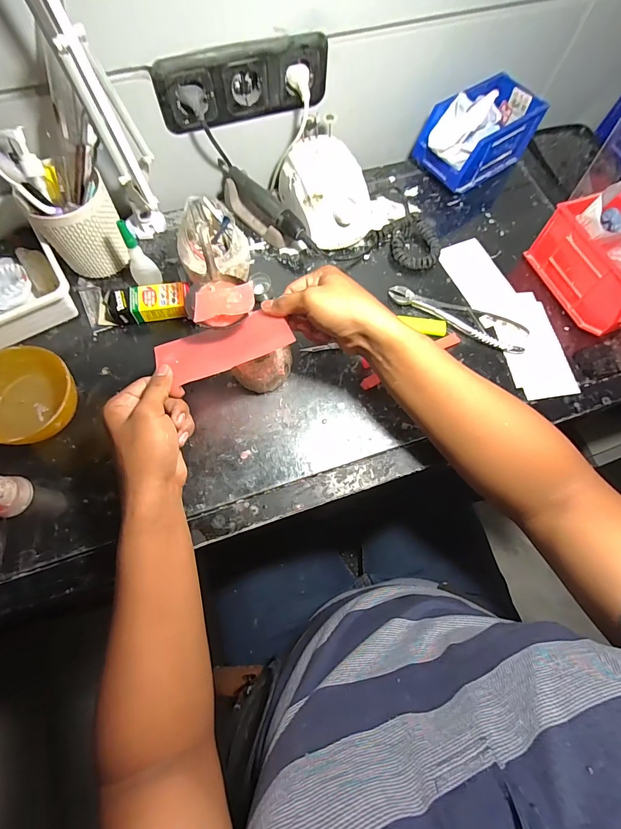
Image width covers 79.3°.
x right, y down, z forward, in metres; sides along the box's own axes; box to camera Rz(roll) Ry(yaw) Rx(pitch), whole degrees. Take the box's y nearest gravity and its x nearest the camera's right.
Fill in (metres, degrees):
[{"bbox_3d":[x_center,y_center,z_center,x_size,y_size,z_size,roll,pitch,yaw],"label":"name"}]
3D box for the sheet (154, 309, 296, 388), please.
[{"bbox_3d":[-0.094,-0.076,0.402,0.141,0.007,0.068,-23,57,-6],"label":"sheet"}]

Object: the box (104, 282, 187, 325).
[{"bbox_3d":[-0.219,-0.147,0.505,0.107,0.029,0.046,-8,71,-5],"label":"box"}]

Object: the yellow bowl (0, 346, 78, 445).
[{"bbox_3d":[-0.321,-0.015,0.430,0.109,0.068,0.108,1,71,-2],"label":"yellow bowl"}]

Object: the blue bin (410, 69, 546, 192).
[{"bbox_3d":[0.259,-0.442,0.600,0.183,0.093,0.102,-34,75,-13],"label":"blue bin"}]

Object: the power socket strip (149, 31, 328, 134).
[{"bbox_3d":[-0.082,-0.423,0.483,0.217,0.078,0.041,-22,73,-10],"label":"power socket strip"}]

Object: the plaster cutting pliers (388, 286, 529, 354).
[{"bbox_3d":[0.208,-0.143,0.529,0.196,0.014,0.048,27,72,7],"label":"plaster cutting pliers"}]

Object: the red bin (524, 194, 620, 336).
[{"bbox_3d":[0.404,-0.206,0.507,0.106,0.116,0.169,-16,72,-8],"label":"red bin"}]

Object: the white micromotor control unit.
[{"bbox_3d":[0.027,-0.321,0.551,0.114,0.079,0.140,-24,73,-11],"label":"white micromotor control unit"}]

